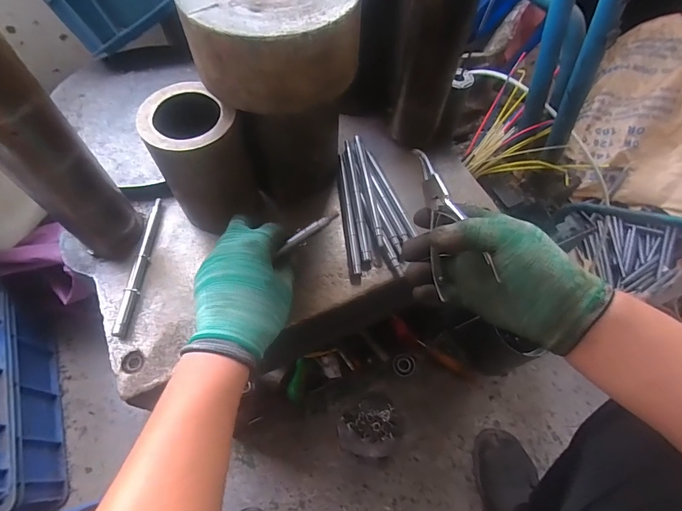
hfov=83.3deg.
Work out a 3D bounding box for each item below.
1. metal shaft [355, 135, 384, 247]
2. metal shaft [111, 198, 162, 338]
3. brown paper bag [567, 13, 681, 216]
[{"bbox_3d":[0.035,-0.081,0.464,0.010,0.012,0.161,-6,62,-6],"label":"metal shaft"},{"bbox_3d":[-0.218,0.007,0.417,0.012,0.008,0.164,3,61,0],"label":"metal shaft"},{"bbox_3d":[0.718,-0.309,0.843,0.337,0.102,0.437,18,90,24],"label":"brown paper bag"}]

